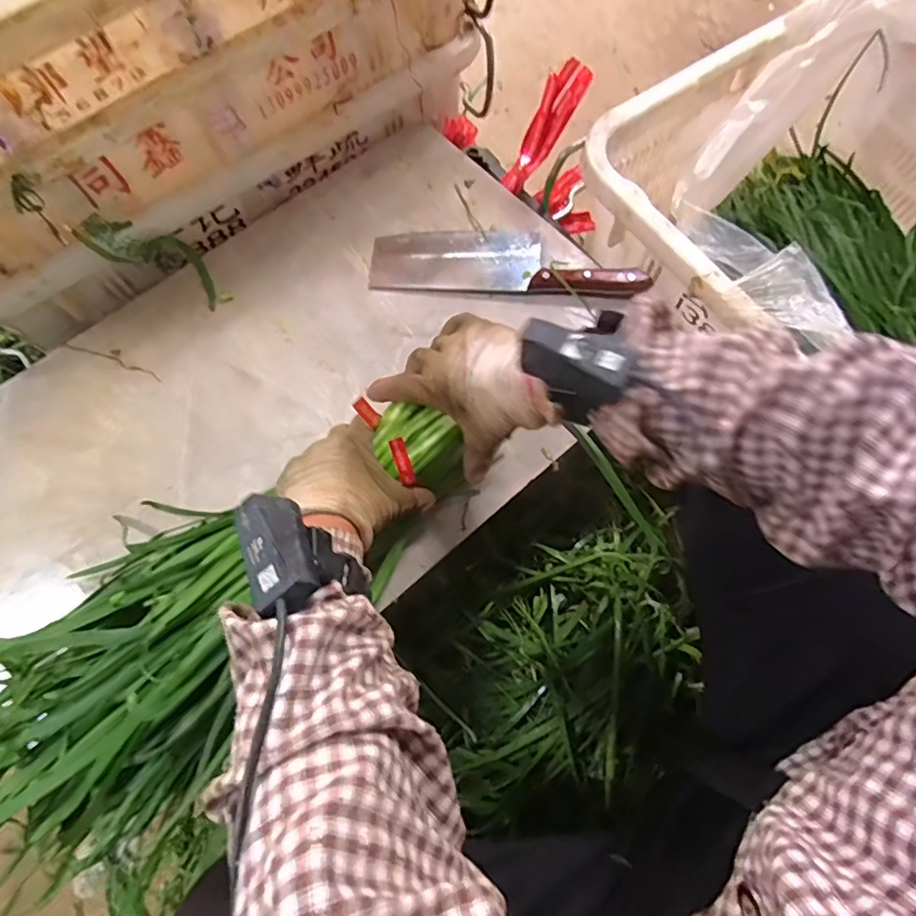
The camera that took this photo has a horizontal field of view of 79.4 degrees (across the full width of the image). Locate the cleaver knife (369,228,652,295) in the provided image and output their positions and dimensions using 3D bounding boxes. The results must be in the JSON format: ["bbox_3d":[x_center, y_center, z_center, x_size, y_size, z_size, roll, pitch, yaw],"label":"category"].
[{"bbox_3d":[0.049,-0.211,0.577,0.277,0.024,0.085,3,71,2],"label":"cleaver knife"}]

